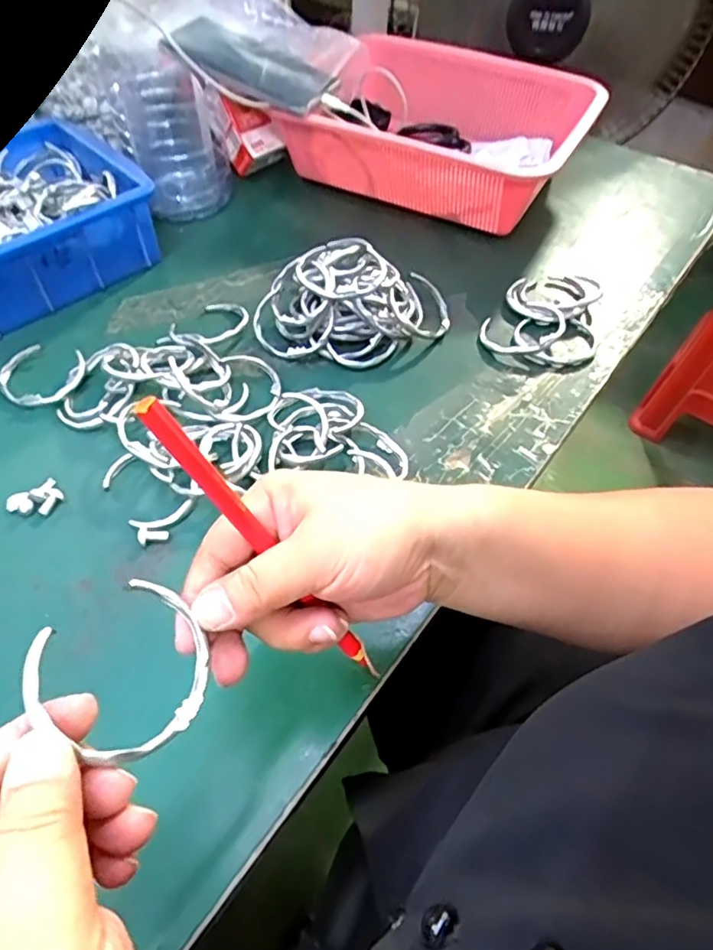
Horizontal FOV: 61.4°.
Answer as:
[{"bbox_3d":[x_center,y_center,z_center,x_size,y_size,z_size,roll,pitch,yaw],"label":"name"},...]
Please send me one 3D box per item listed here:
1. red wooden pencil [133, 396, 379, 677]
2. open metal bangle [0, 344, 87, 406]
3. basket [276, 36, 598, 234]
[{"bbox_3d":[-0.034,0.031,0.245,0.014,0.158,0.009,-3,42,42],"label":"red wooden pencil"},{"bbox_3d":[-0.241,-0.078,0.453,0.065,0.014,0.053,18,54,12],"label":"open metal bangle"},{"bbox_3d":[0.090,-0.347,0.606,0.268,0.081,0.227,25,56,17],"label":"basket"}]

